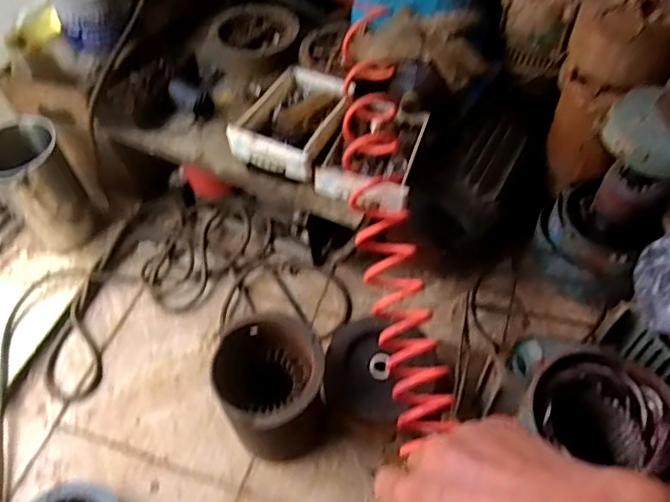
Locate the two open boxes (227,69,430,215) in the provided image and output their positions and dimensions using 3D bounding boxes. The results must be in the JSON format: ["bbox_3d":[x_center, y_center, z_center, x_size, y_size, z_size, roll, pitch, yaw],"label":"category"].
[{"bbox_3d":[0.002,-0.163,0.789,0.260,0.057,0.187,22,58,17],"label":"two open boxes"}]

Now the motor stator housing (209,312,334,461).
[{"bbox_3d":[-0.082,0.189,0.742,0.123,0.193,0.134,-1,54,2],"label":"motor stator housing"}]

